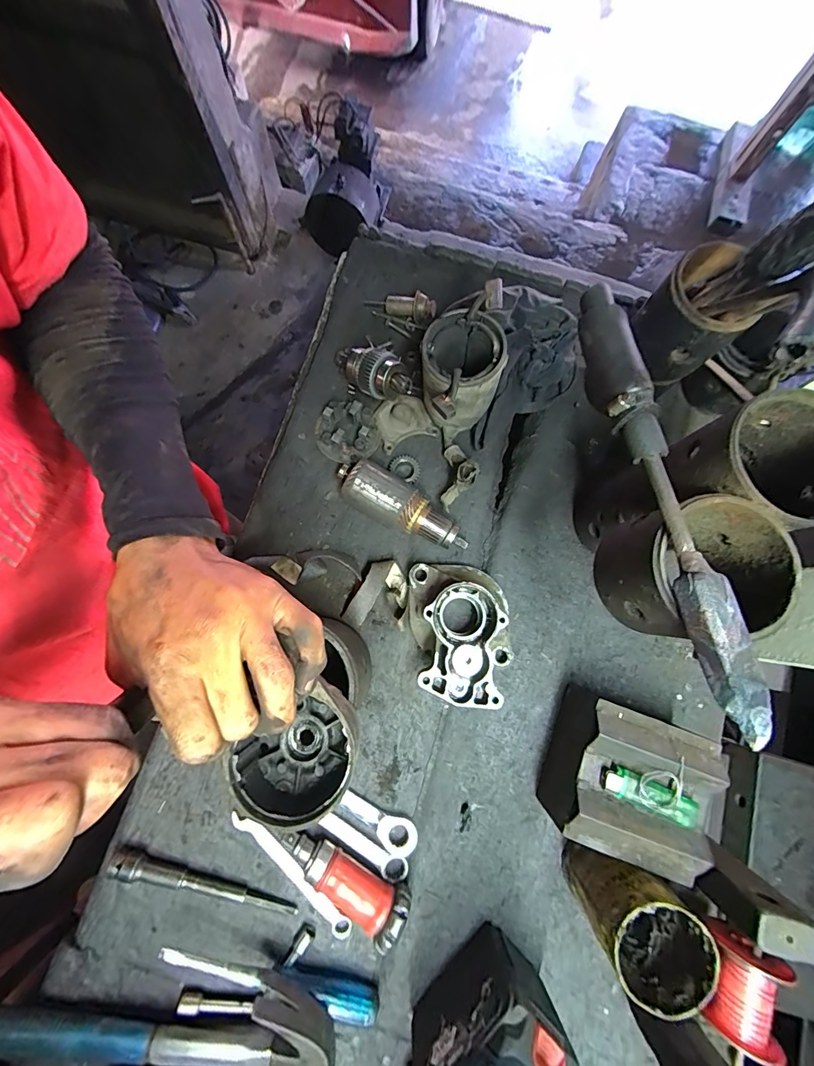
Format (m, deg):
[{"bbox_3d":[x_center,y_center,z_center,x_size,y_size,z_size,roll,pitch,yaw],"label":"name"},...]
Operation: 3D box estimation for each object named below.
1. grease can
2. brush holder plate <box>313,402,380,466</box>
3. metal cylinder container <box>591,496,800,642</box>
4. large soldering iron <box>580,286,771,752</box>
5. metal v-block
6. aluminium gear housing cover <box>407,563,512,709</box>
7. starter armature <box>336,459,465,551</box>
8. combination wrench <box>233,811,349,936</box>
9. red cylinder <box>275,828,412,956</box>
[{"bbox_3d":[0.191,0.325,0.360,0.069,0.115,0.077,-35,81,-7],"label":"grease can"},{"bbox_3d":[-0.073,-0.123,0.490,0.071,0.030,0.066,0,79,-1],"label":"brush holder plate"},{"bbox_3d":[0.186,0.025,0.273,0.085,0.078,0.079,0,79,-2],"label":"metal cylinder container"},{"bbox_3d":[0.148,-0.027,0.243,0.026,0.033,0.273,-12,80,-4],"label":"large soldering iron"},{"bbox_3d":[0.203,0.229,0.389,0.120,0.092,0.121,22,79,3],"label":"metal v-block"},{"bbox_3d":[0.055,0.101,0.429,0.106,0.061,0.134,3,78,0],"label":"aluminium gear housing cover"},{"bbox_3d":[-0.006,-0.029,0.461,0.156,0.050,0.051,28,79,5],"label":"starter armature"},{"bbox_3d":[-0.114,0.333,0.405,0.156,0.008,0.019,41,81,7],"label":"combination wrench"},{"bbox_3d":[-0.061,0.322,0.391,0.134,0.044,0.042,35,80,6],"label":"red cylinder"}]

